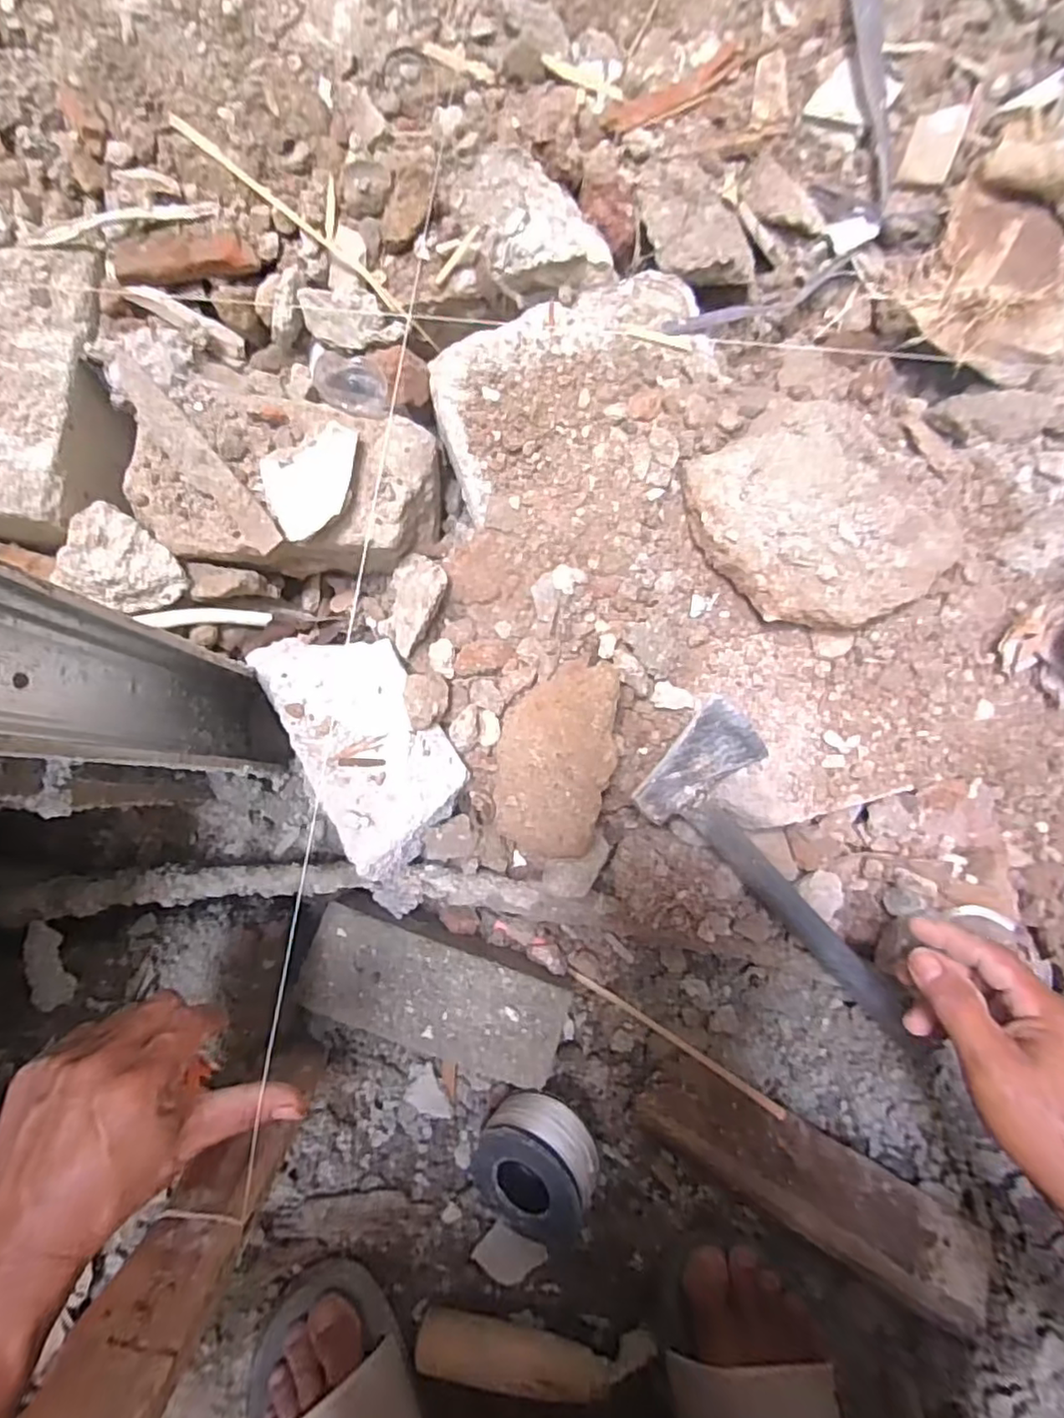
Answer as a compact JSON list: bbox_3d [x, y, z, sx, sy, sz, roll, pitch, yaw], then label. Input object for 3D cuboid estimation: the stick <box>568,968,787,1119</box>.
[{"bbox_3d":[0.106,0.252,0.482,0.179,0.009,0.007,27,83,21],"label":"stick"}]

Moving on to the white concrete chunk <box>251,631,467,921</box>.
[{"bbox_3d":[-0.115,0.019,0.438,0.094,0.052,0.194,-31,85,-5],"label":"white concrete chunk"}]

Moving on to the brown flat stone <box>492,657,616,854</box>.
[{"bbox_3d":[0.017,0.036,0.438,0.081,0.020,0.136,6,95,12],"label":"brown flat stone"}]

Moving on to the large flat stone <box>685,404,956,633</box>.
[{"bbox_3d":[0.197,-0.130,0.416,0.163,0.039,0.152,-30,85,-5],"label":"large flat stone"}]

